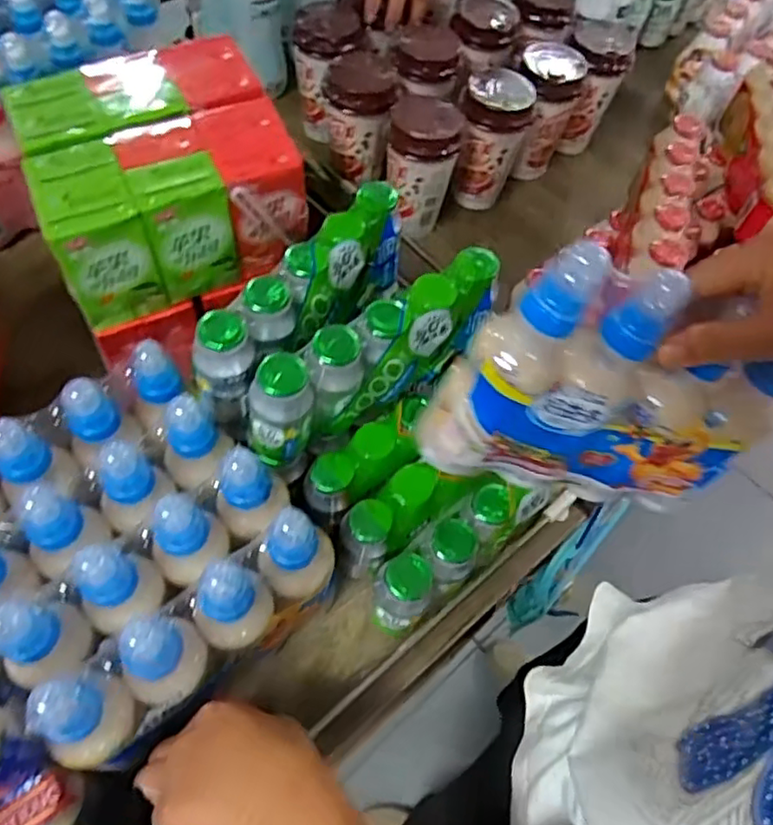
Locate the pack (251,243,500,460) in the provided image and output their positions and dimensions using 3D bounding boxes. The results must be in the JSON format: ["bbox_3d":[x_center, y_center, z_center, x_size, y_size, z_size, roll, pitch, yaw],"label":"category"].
[{"bbox_3d":[-0.007,-0.037,0.494,0.208,0.100,0.039,-31,67,-20],"label":"pack"}]

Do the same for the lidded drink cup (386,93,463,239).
[{"bbox_3d":[0.037,-0.263,0.695,0.070,0.140,0.065,2,60,-3],"label":"lidded drink cup"}]

